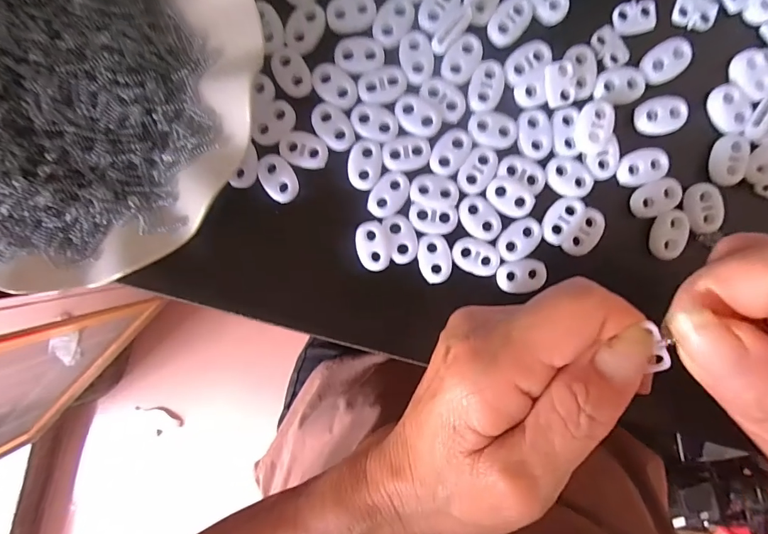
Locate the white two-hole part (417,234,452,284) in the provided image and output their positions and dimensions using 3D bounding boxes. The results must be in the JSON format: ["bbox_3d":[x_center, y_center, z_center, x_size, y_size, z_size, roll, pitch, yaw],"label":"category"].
[{"bbox_3d":[0.024,-0.004,0.198,0.015,0.004,0.023,-6,94,2],"label":"white two-hole part"}]

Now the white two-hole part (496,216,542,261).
[{"bbox_3d":[0.063,-0.013,0.197,0.015,0.004,0.023,38,94,-2],"label":"white two-hole part"}]

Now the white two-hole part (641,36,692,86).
[{"bbox_3d":[0.126,-0.092,0.191,0.022,0.005,0.016,-37,93,3],"label":"white two-hole part"}]

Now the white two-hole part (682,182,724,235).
[{"bbox_3d":[0.147,-0.027,0.195,0.014,0.005,0.023,-5,94,1],"label":"white two-hole part"}]

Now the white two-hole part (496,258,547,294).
[{"bbox_3d":[0.065,0.004,0.198,0.023,0.004,0.015,-7,94,2],"label":"white two-hole part"}]

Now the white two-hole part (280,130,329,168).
[{"bbox_3d":[-0.037,-0.054,0.197,0.022,0.004,0.016,13,94,0],"label":"white two-hole part"}]

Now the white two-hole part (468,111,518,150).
[{"bbox_3d":[0.050,-0.062,0.193,0.022,0.004,0.016,10,94,0],"label":"white two-hole part"}]

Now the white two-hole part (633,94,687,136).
[{"bbox_3d":[0.125,-0.068,0.191,0.021,0.004,0.016,-14,94,2],"label":"white two-hole part"}]

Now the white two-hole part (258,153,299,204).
[{"bbox_3d":[-0.050,-0.042,0.199,0.015,0.006,0.024,-34,93,3],"label":"white two-hole part"}]

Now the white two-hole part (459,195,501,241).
[{"bbox_3d":[0.045,-0.023,0.197,0.016,0.004,0.023,-38,93,3],"label":"white two-hole part"}]

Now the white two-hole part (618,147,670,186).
[{"bbox_3d":[0.118,-0.046,0.194,0.021,0.005,0.016,-19,93,2],"label":"white two-hole part"}]

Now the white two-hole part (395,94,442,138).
[{"bbox_3d":[0.016,-0.069,0.194,0.022,0.004,0.015,41,94,-2],"label":"white two-hole part"}]

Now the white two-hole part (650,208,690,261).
[{"bbox_3d":[0.131,-0.015,0.197,0.014,0.005,0.023,7,94,1],"label":"white two-hole part"}]

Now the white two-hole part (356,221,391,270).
[{"bbox_3d":[-0.005,-0.010,0.196,0.015,0.004,0.023,-17,94,2],"label":"white two-hole part"}]

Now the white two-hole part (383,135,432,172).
[{"bbox_3d":[0.010,-0.053,0.195,0.022,0.004,0.016,-7,94,2],"label":"white two-hole part"}]

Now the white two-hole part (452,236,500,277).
[{"bbox_3d":[0.043,-0.005,0.198,0.022,0.004,0.016,21,94,0],"label":"white two-hole part"}]

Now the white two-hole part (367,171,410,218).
[{"bbox_3d":[0.002,-0.034,0.198,0.015,0.004,0.023,37,94,-2],"label":"white two-hole part"}]

